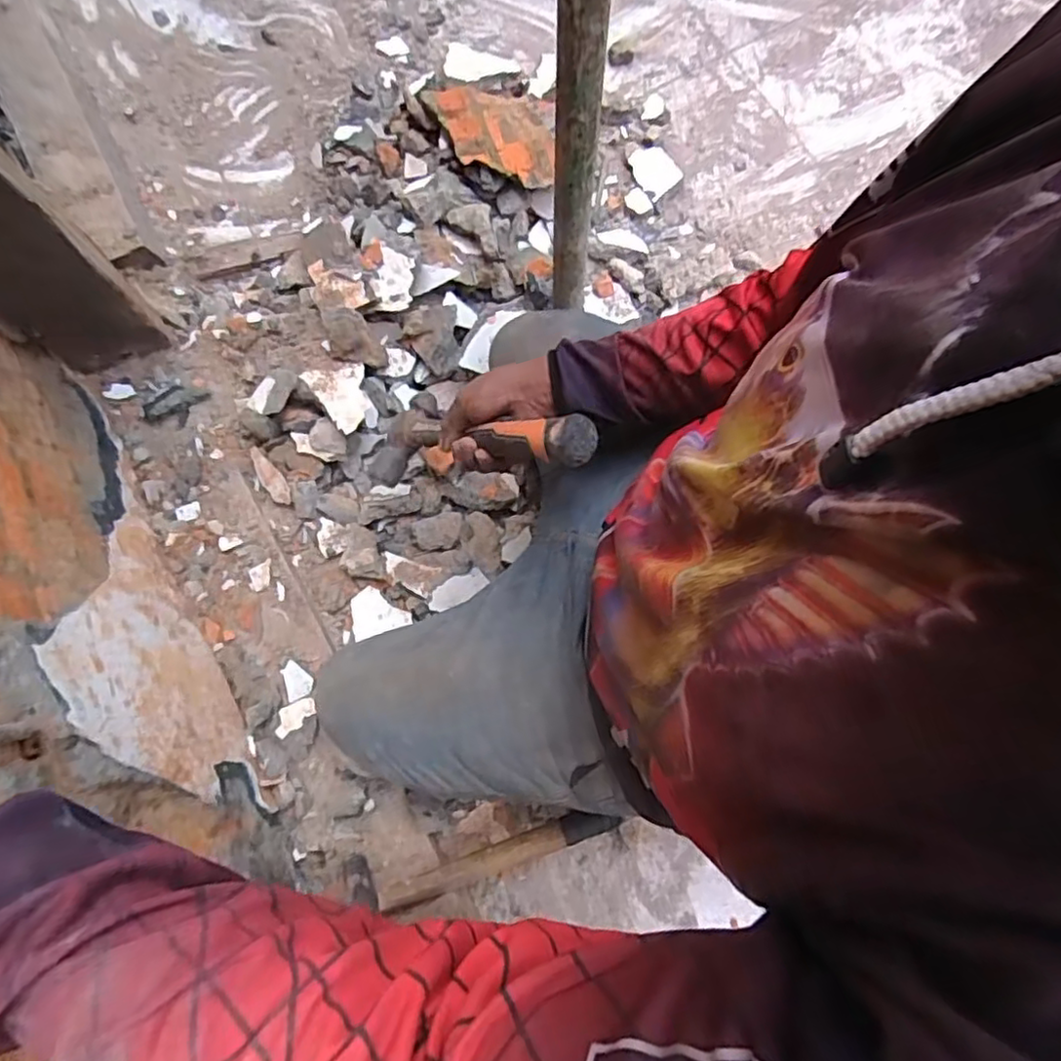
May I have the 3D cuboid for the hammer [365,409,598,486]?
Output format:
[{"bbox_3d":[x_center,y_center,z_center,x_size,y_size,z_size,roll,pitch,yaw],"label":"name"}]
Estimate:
[{"bbox_3d":[-0.060,-0.086,0.615,0.045,0.353,0.086,31,76,-30],"label":"hammer"}]

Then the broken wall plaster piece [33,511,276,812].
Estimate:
[{"bbox_3d":[-0.388,0.114,0.651,0.015,0.258,0.339,-29,77,-5],"label":"broken wall plaster piece"}]

